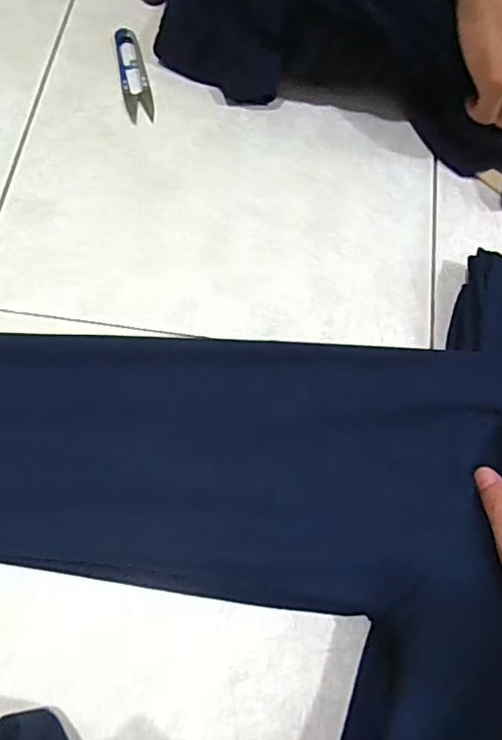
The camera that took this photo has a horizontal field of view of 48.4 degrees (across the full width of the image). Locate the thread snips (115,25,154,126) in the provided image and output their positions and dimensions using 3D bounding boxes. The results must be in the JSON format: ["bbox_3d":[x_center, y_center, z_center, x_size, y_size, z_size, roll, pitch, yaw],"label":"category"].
[{"bbox_3d":[-0.121,-0.303,0.573,0.027,0.009,0.119,-12,70,-7],"label":"thread snips"}]

